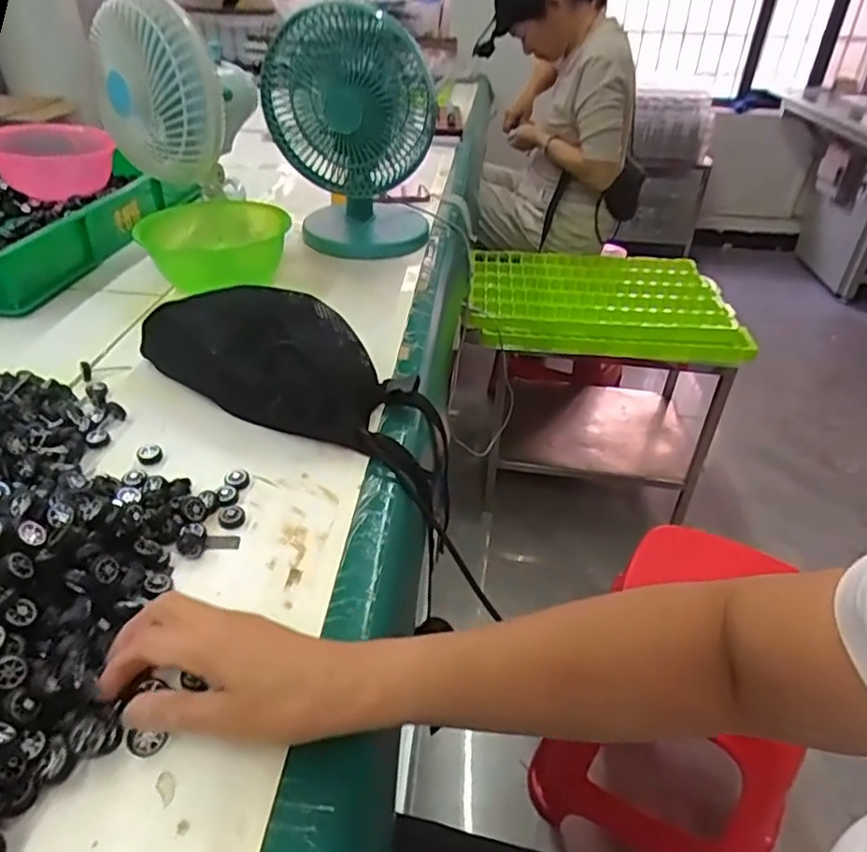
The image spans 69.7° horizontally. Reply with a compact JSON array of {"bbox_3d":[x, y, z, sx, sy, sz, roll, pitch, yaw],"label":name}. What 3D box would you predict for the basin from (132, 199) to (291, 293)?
[{"bbox_3d":[-0.290,-0.245,0.835,0.185,0.070,0.142,-12,39,-19],"label":"basin"}]

